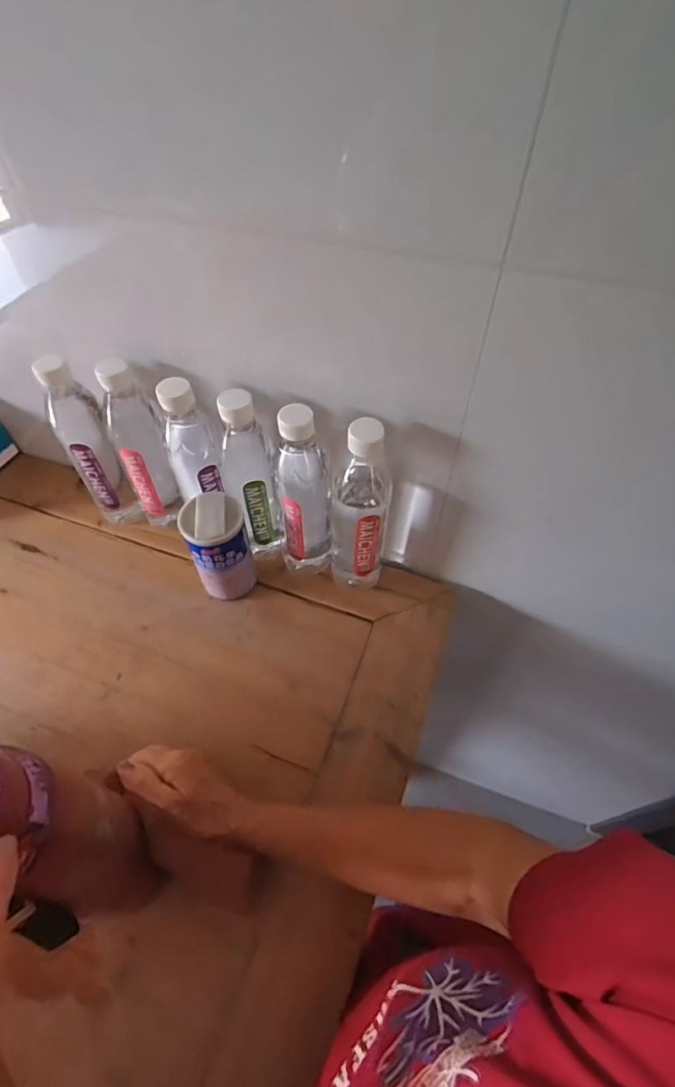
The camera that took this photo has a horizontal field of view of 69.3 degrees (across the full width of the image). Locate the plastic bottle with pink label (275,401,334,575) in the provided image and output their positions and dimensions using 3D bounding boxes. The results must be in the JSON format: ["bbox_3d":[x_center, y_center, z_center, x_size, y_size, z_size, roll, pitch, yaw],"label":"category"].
[{"bbox_3d":[-0.034,-0.038,0.512,0.057,0.227,0.051,-5,53,-2],"label":"plastic bottle with pink label"}]

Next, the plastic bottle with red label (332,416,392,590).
[{"bbox_3d":[0.023,-0.028,0.505,0.057,0.224,0.056,4,53,3],"label":"plastic bottle with red label"}]

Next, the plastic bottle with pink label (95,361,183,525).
[{"bbox_3d":[-0.219,-0.098,0.558,0.055,0.220,0.052,-19,55,-13],"label":"plastic bottle with pink label"}]

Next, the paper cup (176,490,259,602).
[{"bbox_3d":[-0.128,0.010,0.543,0.063,0.128,0.059,0,53,1],"label":"paper cup"}]

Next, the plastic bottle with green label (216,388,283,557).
[{"bbox_3d":[-0.090,-0.056,0.522,0.054,0.214,0.050,-13,54,-8],"label":"plastic bottle with green label"}]

